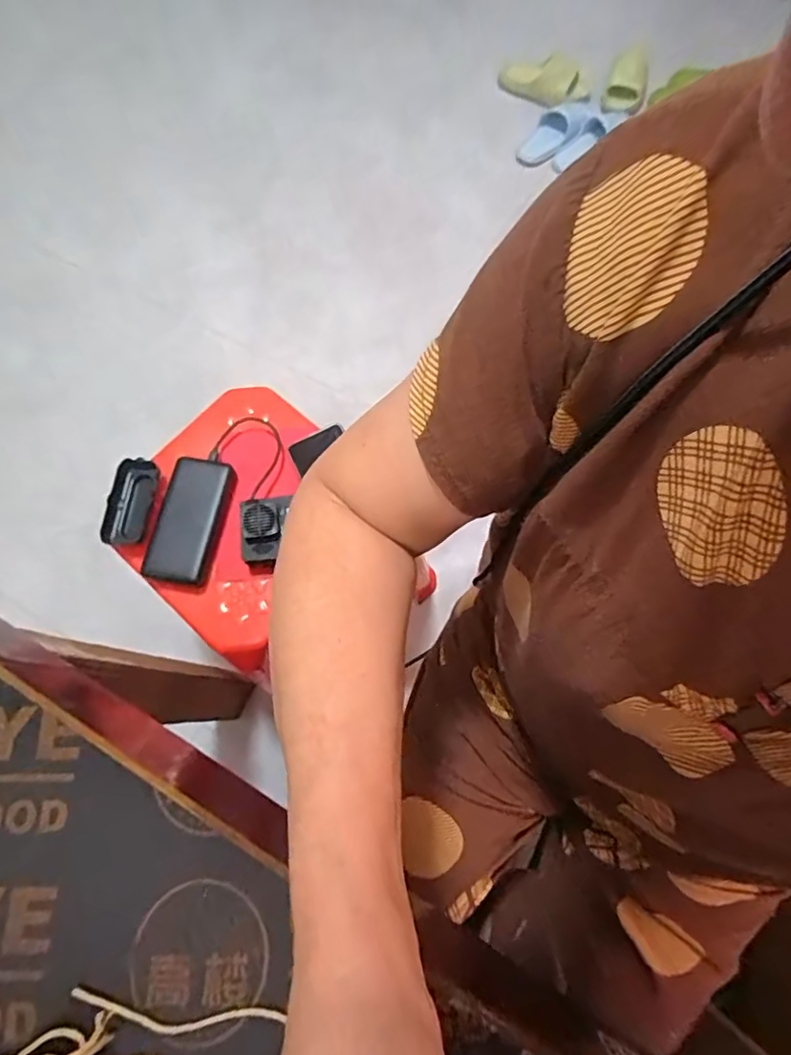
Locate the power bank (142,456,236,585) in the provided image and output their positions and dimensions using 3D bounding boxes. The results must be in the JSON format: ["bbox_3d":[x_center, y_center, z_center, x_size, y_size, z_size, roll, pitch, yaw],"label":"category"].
[{"bbox_3d":[-0.252,-0.011,0.673,0.081,0.020,0.154,12,72,6],"label":"power bank"}]

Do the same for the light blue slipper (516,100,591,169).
[{"bbox_3d":[0.431,-1.063,1.479,0.257,0.057,0.102,-40,74,-11],"label":"light blue slipper"}]

